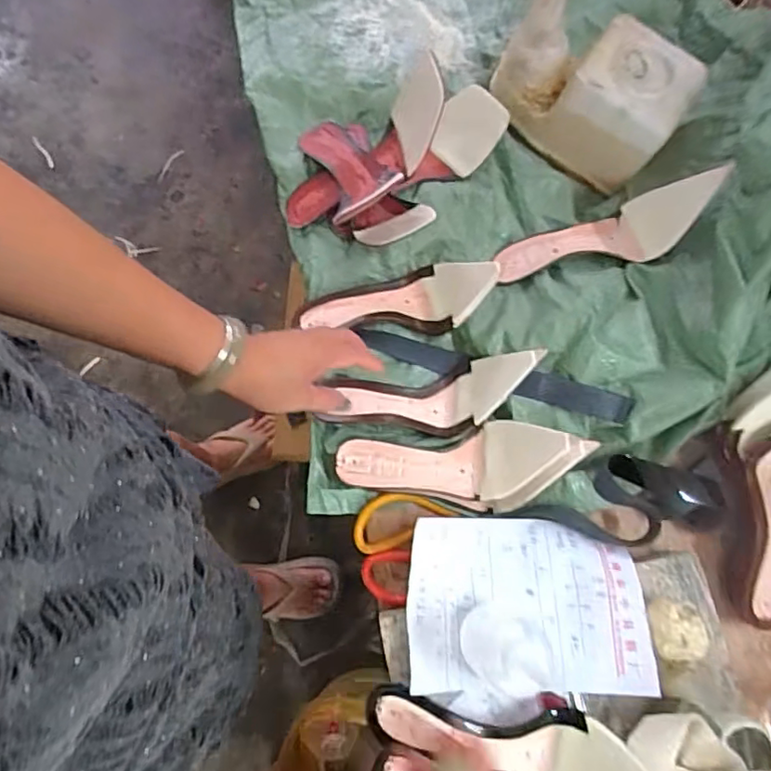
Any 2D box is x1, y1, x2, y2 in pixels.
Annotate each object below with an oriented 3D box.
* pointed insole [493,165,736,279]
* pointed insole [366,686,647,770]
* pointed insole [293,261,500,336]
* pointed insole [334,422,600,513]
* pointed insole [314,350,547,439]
[{"bbox_3d":[0.226,-0.161,0.608,0.228,0.071,0.072,-13,73,23],"label":"pointed insole"},{"bbox_3d":[0.095,0.291,0.459,0.230,0.066,0.074,3,74,21],"label":"pointed insole"},{"bbox_3d":[0.013,-0.093,0.618,0.214,0.056,0.068,-6,74,19],"label":"pointed insole"},{"bbox_3d":[0.068,0.078,0.563,0.237,0.065,0.078,-5,74,15],"label":"pointed insole"},{"bbox_3d":[0.043,0.014,0.590,0.223,0.058,0.071,-10,74,14],"label":"pointed insole"}]

